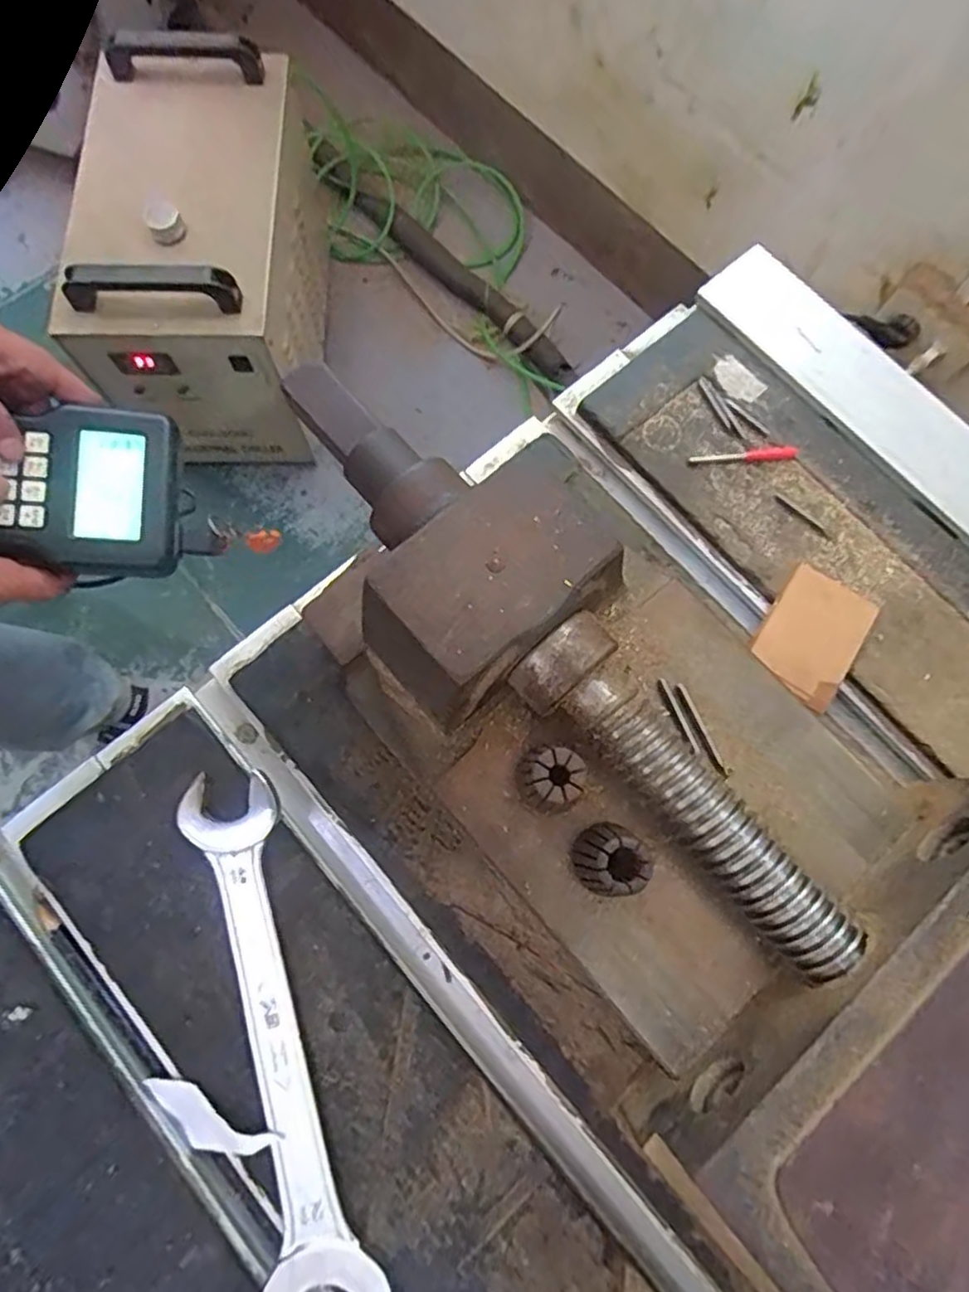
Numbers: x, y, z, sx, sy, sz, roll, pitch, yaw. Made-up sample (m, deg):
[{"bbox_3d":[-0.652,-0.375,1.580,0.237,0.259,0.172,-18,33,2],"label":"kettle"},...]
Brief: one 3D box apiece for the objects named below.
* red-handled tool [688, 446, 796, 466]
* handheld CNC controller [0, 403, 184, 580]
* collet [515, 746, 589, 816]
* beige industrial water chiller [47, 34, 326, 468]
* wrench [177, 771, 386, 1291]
[{"bbox_3d":[0.119,-0.087,0.303,0.049,0.004,0.007,-4,76,-3],"label":"red-handled tool"},{"bbox_3d":[-0.278,-0.102,0.432,0.146,0.032,0.106,3,82,-19],"label":"handheld CNC controller"},{"bbox_3d":[0.018,0.038,0.190,0.016,0.032,0.016,34,77,7],"label":"collet"},{"bbox_3d":[-0.427,-0.591,1.003,0.304,0.324,0.513,-3,75,-2],"label":"beige industrial water chiller"},{"bbox_3d":[-0.077,0.140,0.242,0.037,0.007,0.184,-15,77,-5],"label":"wrench"}]

